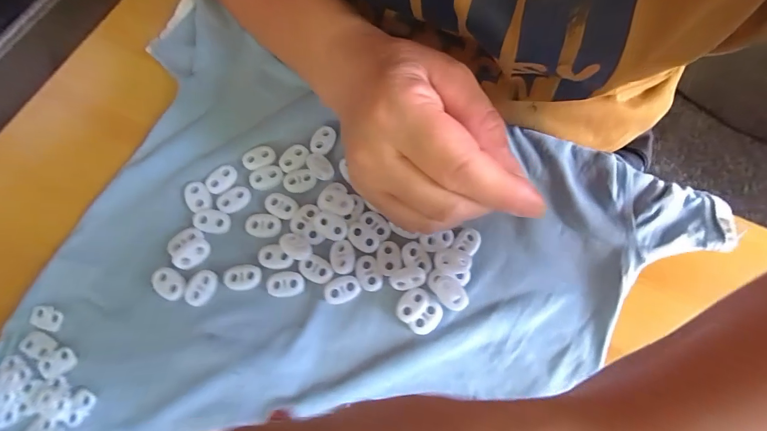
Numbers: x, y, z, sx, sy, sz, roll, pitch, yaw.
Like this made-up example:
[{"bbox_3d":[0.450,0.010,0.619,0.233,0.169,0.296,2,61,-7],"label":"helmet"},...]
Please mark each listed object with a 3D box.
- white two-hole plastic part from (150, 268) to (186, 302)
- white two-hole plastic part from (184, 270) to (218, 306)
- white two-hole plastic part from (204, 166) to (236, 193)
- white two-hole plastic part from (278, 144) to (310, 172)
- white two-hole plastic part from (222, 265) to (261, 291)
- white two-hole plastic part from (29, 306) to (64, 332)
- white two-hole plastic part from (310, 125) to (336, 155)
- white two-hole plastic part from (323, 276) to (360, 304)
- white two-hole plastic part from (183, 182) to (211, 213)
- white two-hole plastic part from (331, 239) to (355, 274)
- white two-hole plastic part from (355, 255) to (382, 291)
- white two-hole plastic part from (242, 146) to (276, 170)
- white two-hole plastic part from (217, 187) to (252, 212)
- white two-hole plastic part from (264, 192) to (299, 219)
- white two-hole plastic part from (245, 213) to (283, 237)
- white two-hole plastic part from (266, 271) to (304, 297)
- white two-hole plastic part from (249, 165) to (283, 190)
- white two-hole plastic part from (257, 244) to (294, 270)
[{"bbox_3d":[-0.133,0.043,0.216,0.016,0.005,0.023,-43,79,-11],"label":"white two-hole plastic part"},{"bbox_3d":[-0.113,0.045,0.214,0.015,0.004,0.023,31,76,8],"label":"white two-hole plastic part"},{"bbox_3d":[-0.110,-0.025,0.233,0.015,0.004,0.022,42,78,10],"label":"white two-hole plastic part"},{"bbox_3d":[-0.062,-0.040,0.237,0.022,0.004,0.016,-43,79,-11],"label":"white two-hole plastic part"},{"bbox_3d":[-0.088,0.038,0.215,0.022,0.004,0.015,1,74,0],"label":"white two-hole plastic part"},{"bbox_3d":[-0.205,0.062,0.209,0.019,0.004,0.013,12,75,3],"label":"white two-hole plastic part"},{"bbox_3d":[-0.042,-0.054,0.241,0.016,0.004,0.022,17,75,4],"label":"white two-hole plastic part"},{"bbox_3d":[-0.026,0.046,0.212,0.022,0.004,0.015,-20,76,-6],"label":"white two-hole plastic part"},{"bbox_3d":[-0.124,-0.012,0.230,0.015,0.004,0.021,-27,76,-8],"label":"white two-hole plastic part"},{"bbox_3d":[-0.026,0.026,0.217,0.015,0.004,0.022,-9,75,-3],"label":"white two-hole plastic part"},{"bbox_3d":[-0.010,0.036,0.216,0.014,0.004,0.022,-21,76,-6],"label":"white two-hole plastic part"},{"bbox_3d":[-0.087,-0.040,0.238,0.022,0.004,0.014,-23,76,-7],"label":"white two-hole plastic part"},{"bbox_3d":[-0.100,-0.011,0.228,0.022,0.004,0.015,-33,77,-9],"label":"white two-hole plastic part"},{"bbox_3d":[-0.068,-0.006,0.227,0.023,0.004,0.014,26,76,7],"label":"white two-hole plastic part"},{"bbox_3d":[-0.078,0.007,0.226,0.023,0.004,0.015,4,74,1],"label":"white two-hole plastic part"},{"bbox_3d":[-0.061,0.042,0.214,0.023,0.004,0.015,-4,74,-1],"label":"white two-hole plastic part"},{"bbox_3d":[-0.080,-0.026,0.233,0.022,0.004,0.015,-17,75,-5],"label":"white two-hole plastic part"},{"bbox_3d":[-0.069,0.026,0.219,0.021,0.005,0.015,4,74,1],"label":"white two-hole plastic part"}]

